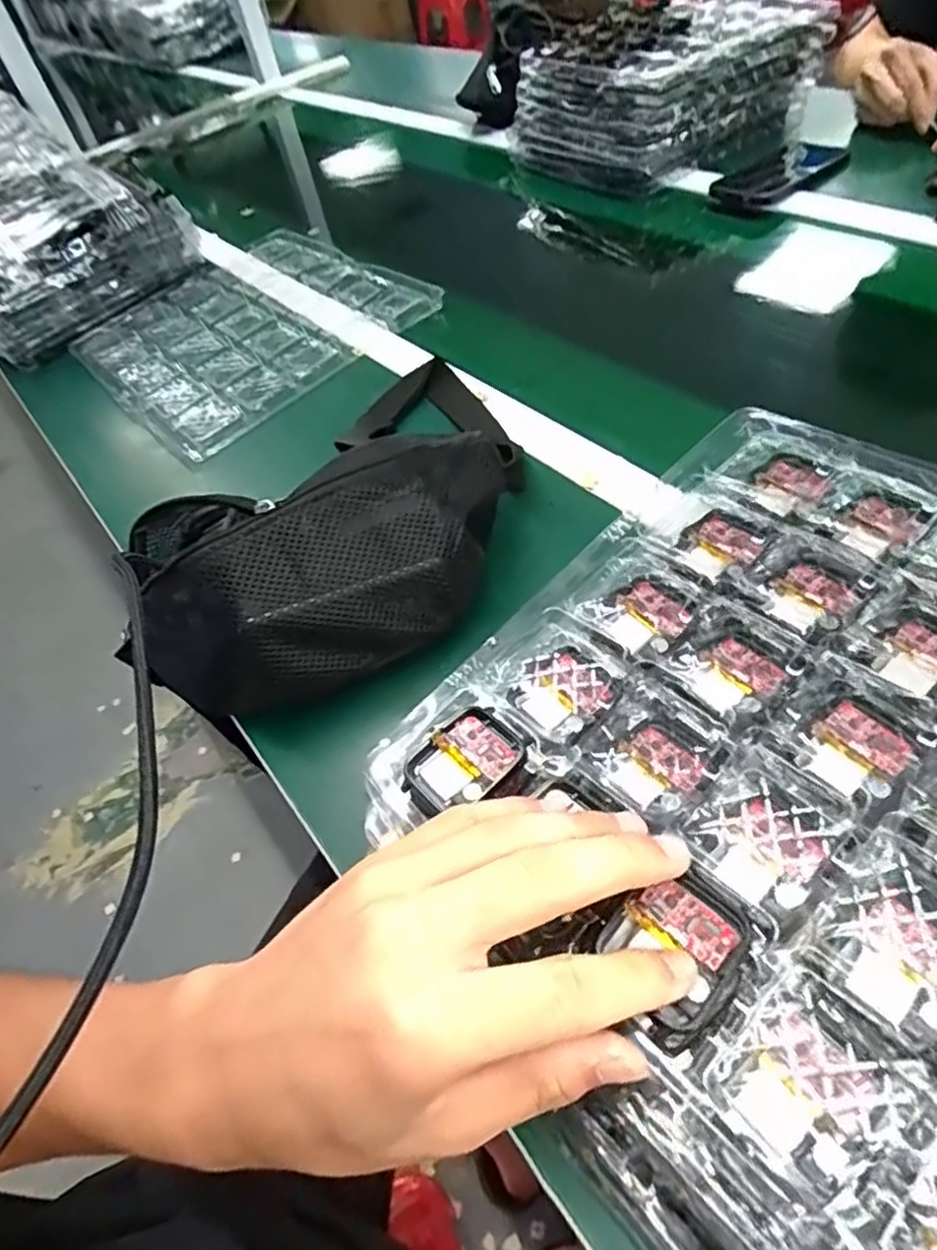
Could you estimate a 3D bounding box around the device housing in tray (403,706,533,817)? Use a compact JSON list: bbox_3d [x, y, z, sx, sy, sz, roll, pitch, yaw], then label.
[{"bbox_3d":[-0.001,0.056,0.276,0.047,0.013,0.036,-39,55,-18],"label":"device housing in tray"}]

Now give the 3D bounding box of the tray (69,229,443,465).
[{"bbox_3d":[-0.251,-0.335,0.775,0.329,0.034,0.346,-42,55,-19],"label":"tray"}]

